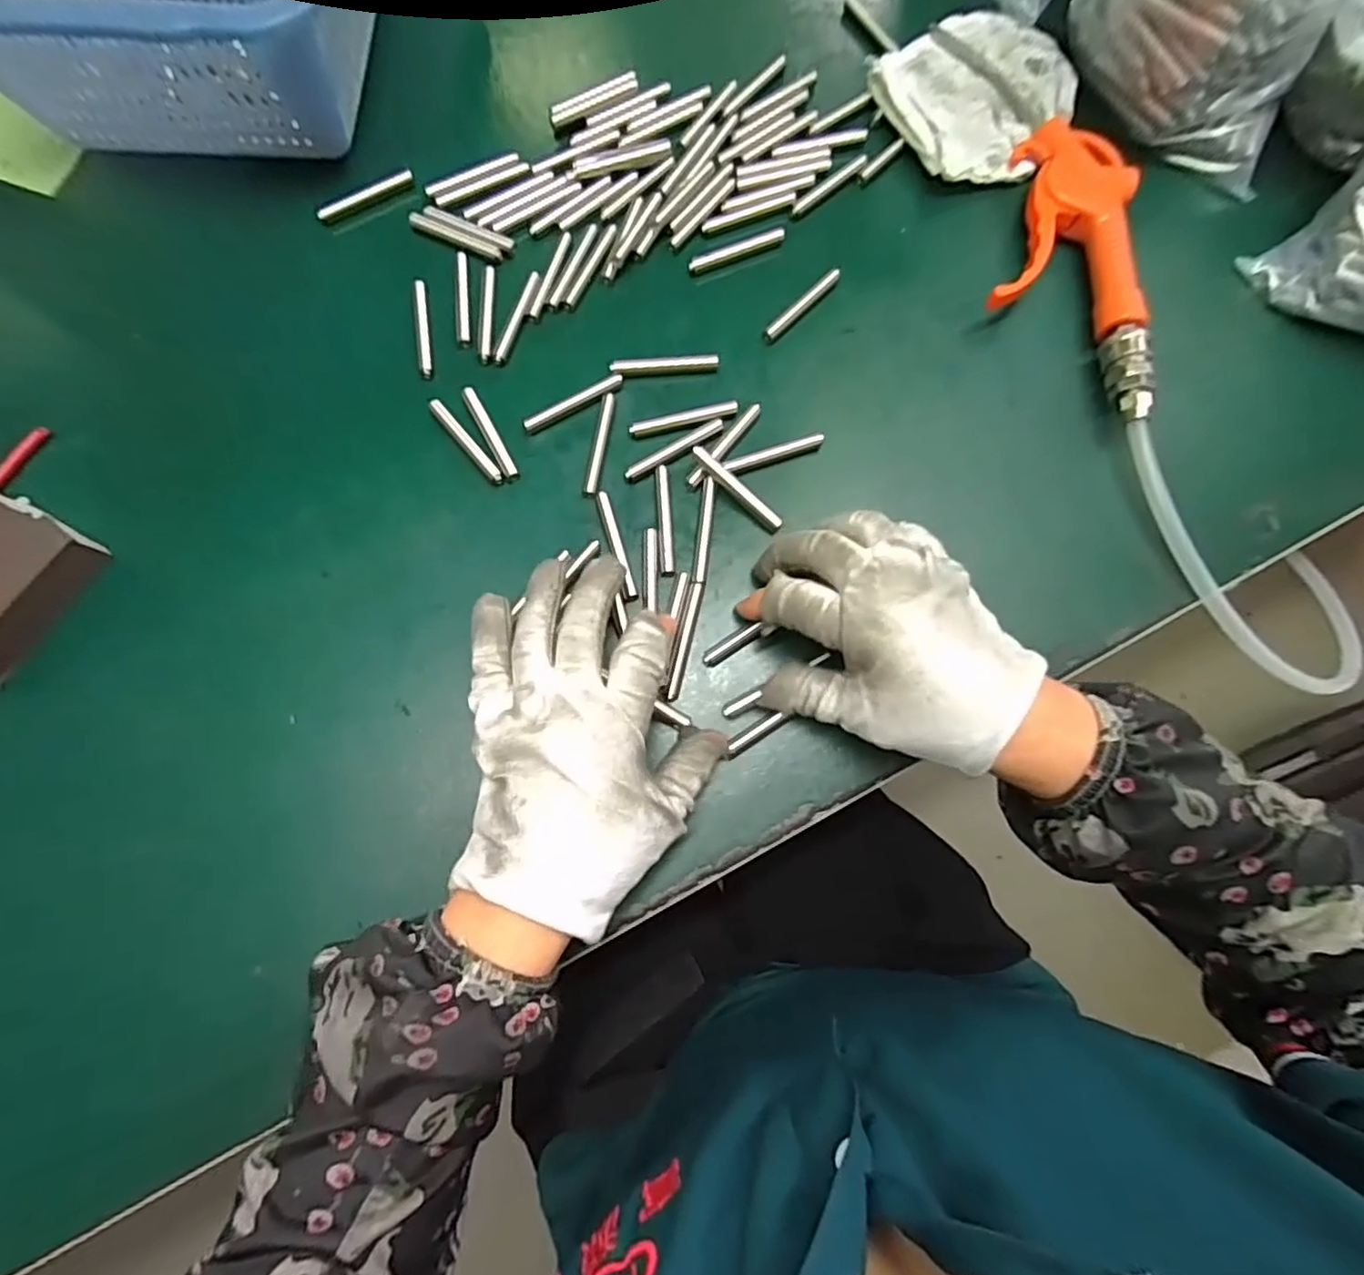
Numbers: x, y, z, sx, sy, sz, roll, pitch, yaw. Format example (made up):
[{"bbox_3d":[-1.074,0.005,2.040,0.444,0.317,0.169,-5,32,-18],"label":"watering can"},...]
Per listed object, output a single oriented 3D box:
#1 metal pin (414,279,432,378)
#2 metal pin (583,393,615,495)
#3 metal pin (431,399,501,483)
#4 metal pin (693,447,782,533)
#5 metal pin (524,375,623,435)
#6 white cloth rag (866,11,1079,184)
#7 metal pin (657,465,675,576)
[{"bbox_3d":[-0.143,-0.171,0.347,0.007,0.004,0.061,-8,79,-3],"label":"metal pin"},{"bbox_3d":[-0.044,-0.102,0.333,0.007,0.005,0.058,10,79,1],"label":"metal pin"},{"bbox_3d":[-0.114,-0.105,0.334,0.007,0.004,0.060,-39,82,-8],"label":"metal pin"},{"bbox_3d":[0.028,-0.076,0.324,0.057,0.011,0.008,43,81,7],"label":"metal pin"},{"bbox_3d":[-0.057,-0.125,0.338,0.058,0.007,0.007,-30,81,-7],"label":"metal pin"},{"bbox_3d":[0.177,-0.323,0.377,0.105,0.017,0.109,-26,80,-6],"label":"white cloth rag"},{"bbox_3d":[-0.009,-0.060,0.323,0.007,0.004,0.058,-3,79,-2],"label":"metal pin"}]

